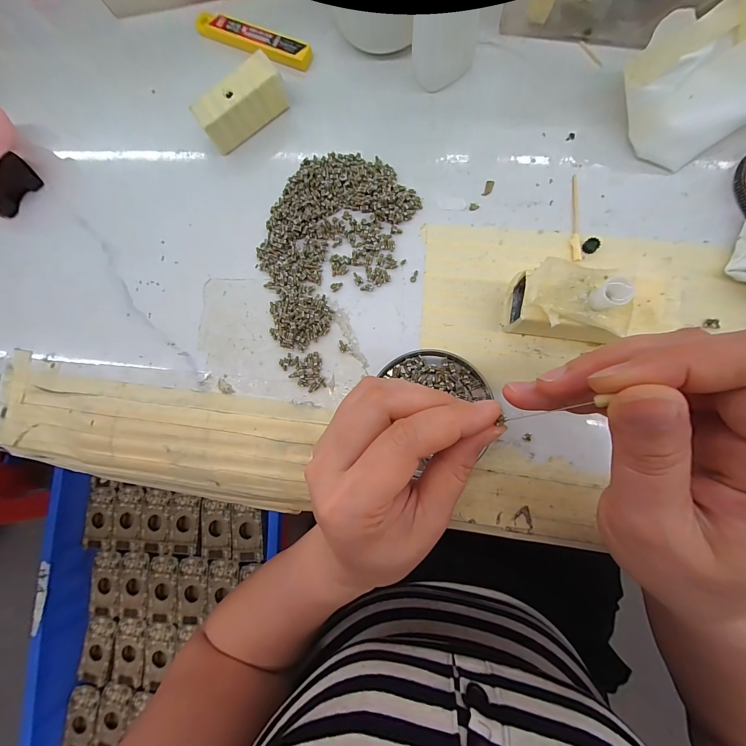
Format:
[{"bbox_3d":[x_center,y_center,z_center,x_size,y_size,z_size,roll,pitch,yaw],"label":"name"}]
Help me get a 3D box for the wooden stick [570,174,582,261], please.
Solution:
[{"bbox_3d":[0.133,-0.102,0.208,0.006,0.004,0.059,1,85,8],"label":"wooden stick"}]

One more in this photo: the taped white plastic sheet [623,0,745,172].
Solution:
[{"bbox_3d":[0.208,-0.181,0.178,0.108,0.058,0.068,-33,81,3],"label":"taped white plastic sheet"}]

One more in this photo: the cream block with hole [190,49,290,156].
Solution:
[{"bbox_3d":[-0.096,-0.195,0.233,0.065,0.030,0.022,-36,81,3],"label":"cream block with hole"}]

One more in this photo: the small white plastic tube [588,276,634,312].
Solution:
[{"bbox_3d":[0.122,-0.040,0.163,0.012,0.018,0.014,-38,81,1],"label":"small white plastic tube"}]

